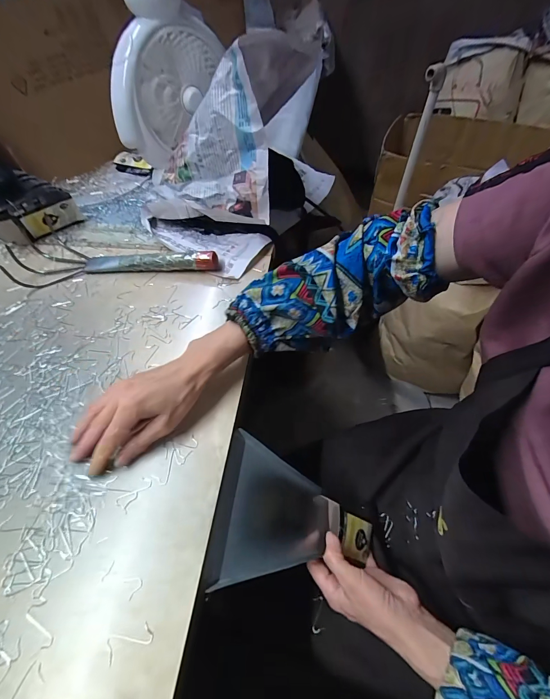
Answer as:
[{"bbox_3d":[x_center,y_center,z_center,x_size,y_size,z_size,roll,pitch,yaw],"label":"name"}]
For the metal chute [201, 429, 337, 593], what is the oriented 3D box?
[{"bbox_3d":[0.005,0.185,0.367,0.151,0.026,0.136,27,54,-28],"label":"metal chute"}]

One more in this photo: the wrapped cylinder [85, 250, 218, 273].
[{"bbox_3d":[-0.195,-0.139,0.501,0.213,0.032,0.030,1,56,3],"label":"wrapped cylinder"}]

